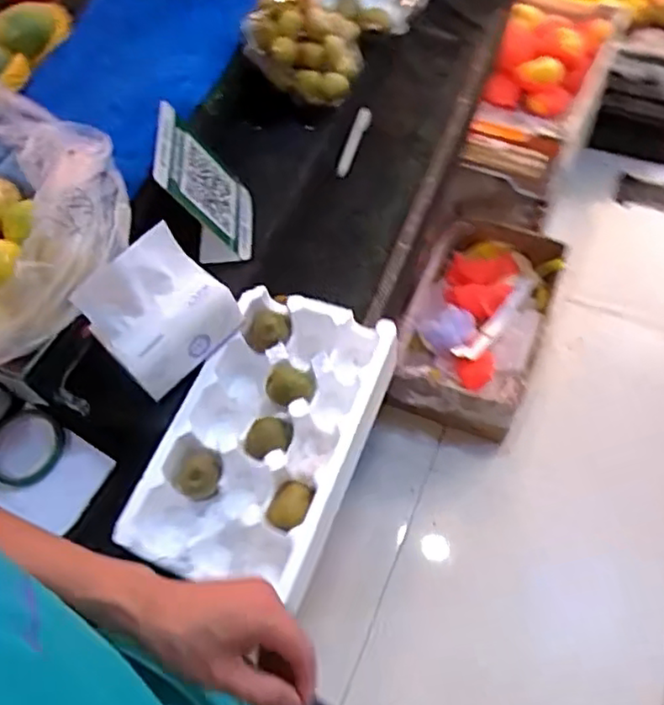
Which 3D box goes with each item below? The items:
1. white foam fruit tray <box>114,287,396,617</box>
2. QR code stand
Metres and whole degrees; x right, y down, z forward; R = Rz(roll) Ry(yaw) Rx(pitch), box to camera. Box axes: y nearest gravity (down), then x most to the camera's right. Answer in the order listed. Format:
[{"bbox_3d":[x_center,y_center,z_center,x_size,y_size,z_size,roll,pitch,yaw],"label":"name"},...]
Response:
[{"bbox_3d":[-0.068,0.085,0.733,0.183,0.074,0.304,18,63,14],"label":"white foam fruit tray"},{"bbox_3d":[-0.147,-0.195,0.797,0.081,0.154,0.123,-7,60,0],"label":"QR code stand"}]

